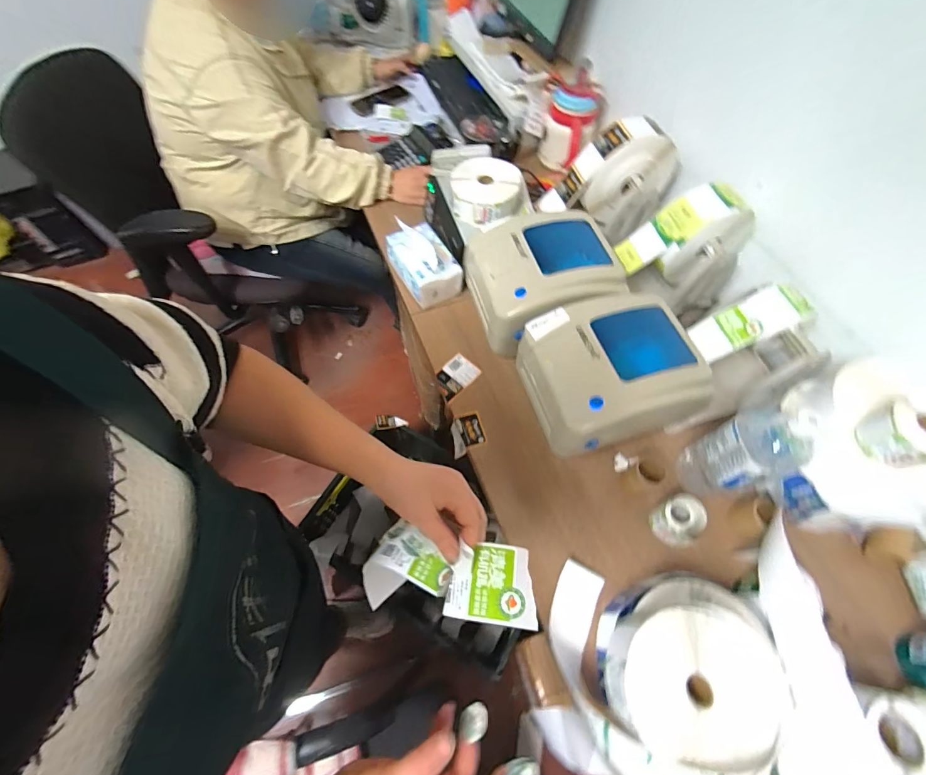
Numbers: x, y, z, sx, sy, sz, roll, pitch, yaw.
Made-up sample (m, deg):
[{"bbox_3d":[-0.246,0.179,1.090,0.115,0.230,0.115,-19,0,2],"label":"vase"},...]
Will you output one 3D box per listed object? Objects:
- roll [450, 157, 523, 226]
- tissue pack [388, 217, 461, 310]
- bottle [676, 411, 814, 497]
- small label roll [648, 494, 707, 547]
[{"bbox_3d":[0.046,-0.368,0.786,0.128,0.080,0.135,1,62,-1],"label":"roll"},{"bbox_3d":[-0.080,-0.247,0.790,0.098,0.075,0.149,-27,66,-15],"label":"tissue pack"},{"bbox_3d":[0.385,0.095,0.566,0.076,0.189,0.083,-14,64,-9],"label":"bottle"},{"bbox_3d":[0.312,0.192,0.590,0.058,0.052,0.066,32,66,14],"label":"small label roll"}]

